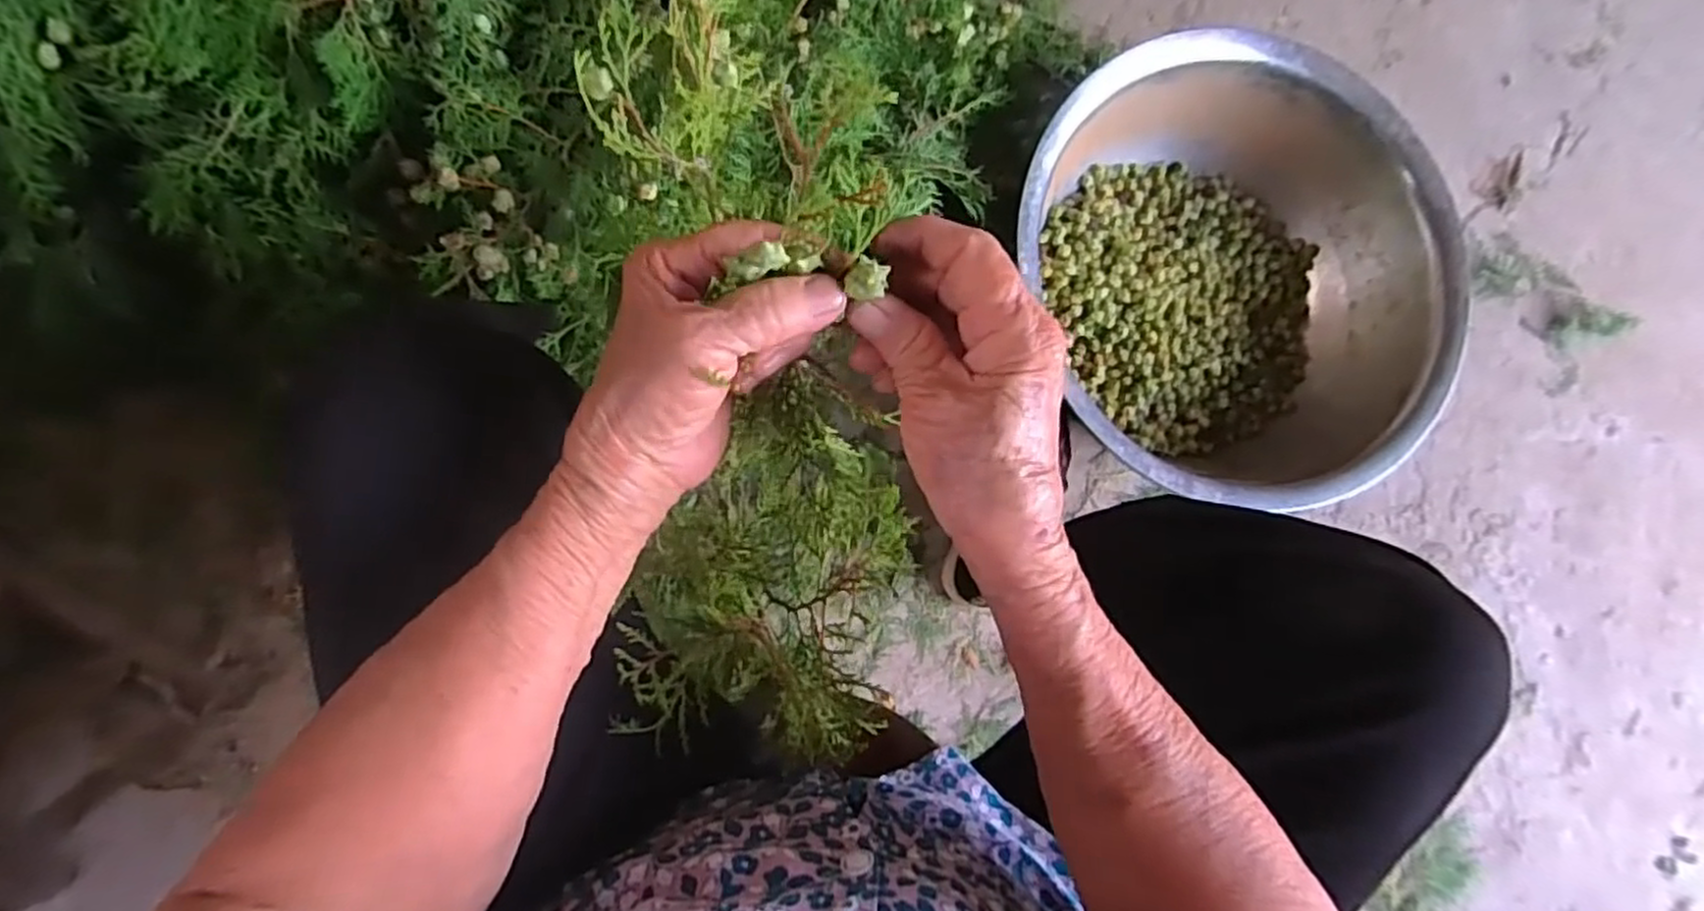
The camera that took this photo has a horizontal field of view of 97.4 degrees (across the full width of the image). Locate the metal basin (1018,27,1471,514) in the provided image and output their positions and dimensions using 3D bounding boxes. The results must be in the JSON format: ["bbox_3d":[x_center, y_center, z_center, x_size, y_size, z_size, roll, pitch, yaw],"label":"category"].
[{"bbox_3d":[0.365,-0.174,0.770,0.406,0.158,0.431,1,85,-7],"label":"metal basin"}]

